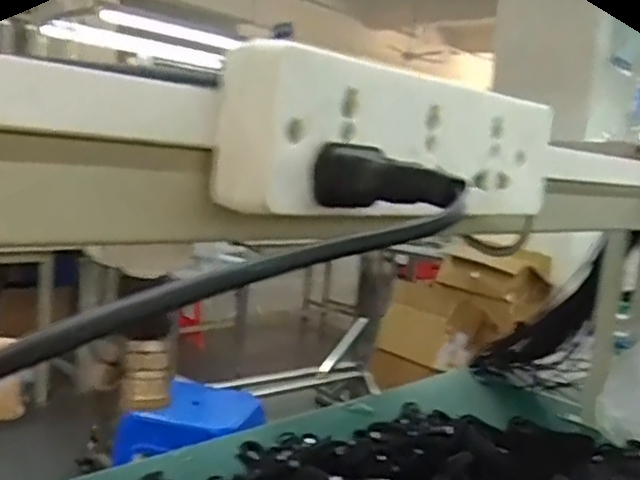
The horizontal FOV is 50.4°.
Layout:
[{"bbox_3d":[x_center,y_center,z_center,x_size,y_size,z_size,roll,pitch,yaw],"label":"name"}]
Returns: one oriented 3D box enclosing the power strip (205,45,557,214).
[{"bbox_3d":[0.037,-0.036,0.263,0.035,0.048,0.170,12,11,41],"label":"power strip"}]

